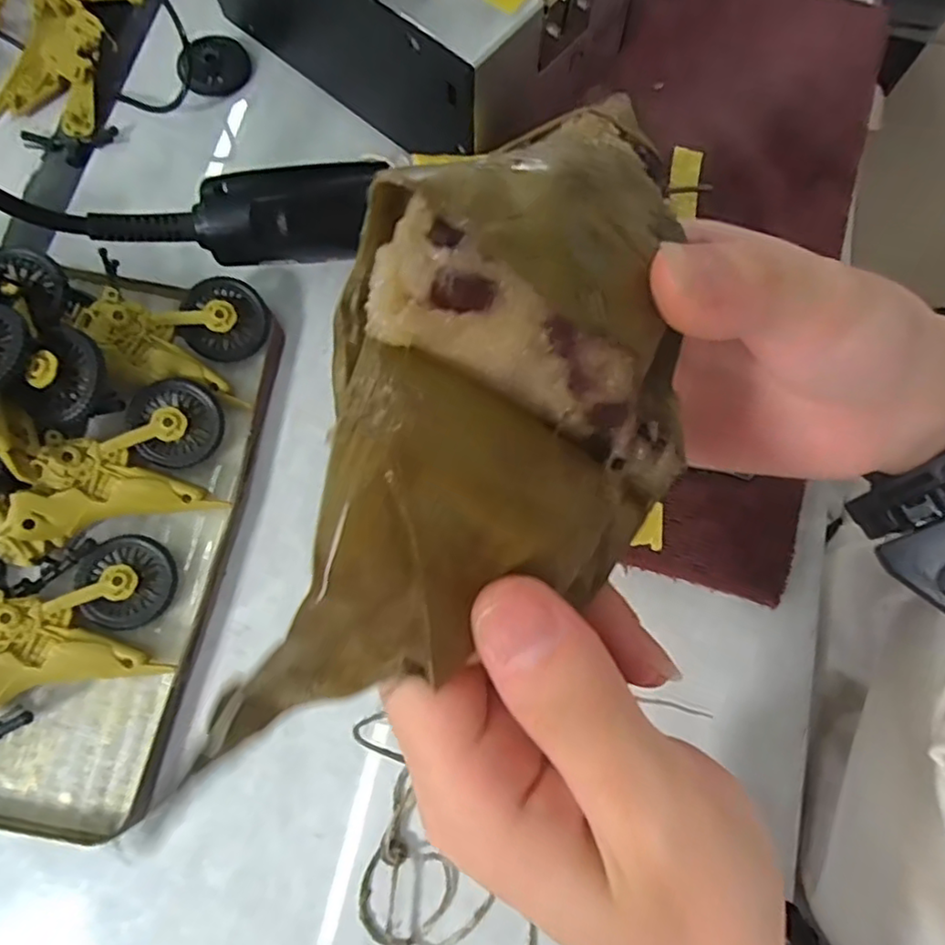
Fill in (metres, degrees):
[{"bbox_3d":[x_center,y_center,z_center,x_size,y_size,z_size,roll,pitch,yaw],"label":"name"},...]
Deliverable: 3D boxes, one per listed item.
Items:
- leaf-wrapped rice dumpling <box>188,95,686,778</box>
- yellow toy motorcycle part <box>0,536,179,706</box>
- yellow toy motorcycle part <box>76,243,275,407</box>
[{"bbox_3d":[0.007,-0.019,0.131,0.074,0.045,0.112,14,84,-26],"label":"leaf-wrapped rice dumpling"},{"bbox_3d":[-0.172,0.065,0.247,0.105,0.016,0.060,-26,77,-19],"label":"yellow toy motorcycle part"},{"bbox_3d":[-0.133,-0.065,0.287,0.068,0.038,0.056,8,76,2],"label":"yellow toy motorcycle part"}]

